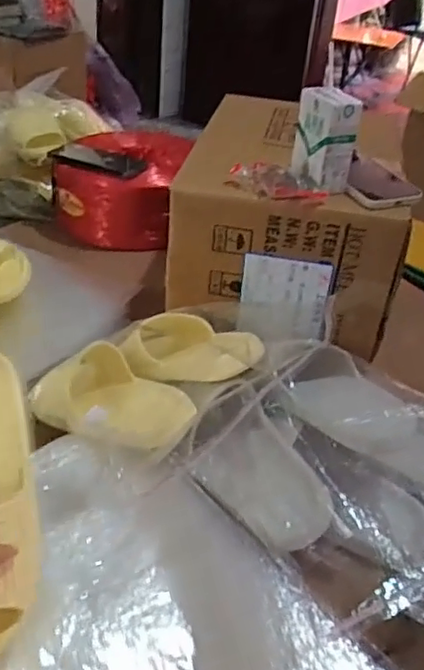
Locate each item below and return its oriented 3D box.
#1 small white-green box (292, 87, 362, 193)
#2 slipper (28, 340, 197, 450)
[{"bbox_3d":[0.134,-0.234,0.741,0.043,0.103,0.076,-9,38,-20],"label":"small white-green box"},{"bbox_3d":[-0.110,0.060,0.676,0.195,0.065,0.109,13,33,38],"label":"slipper"}]

